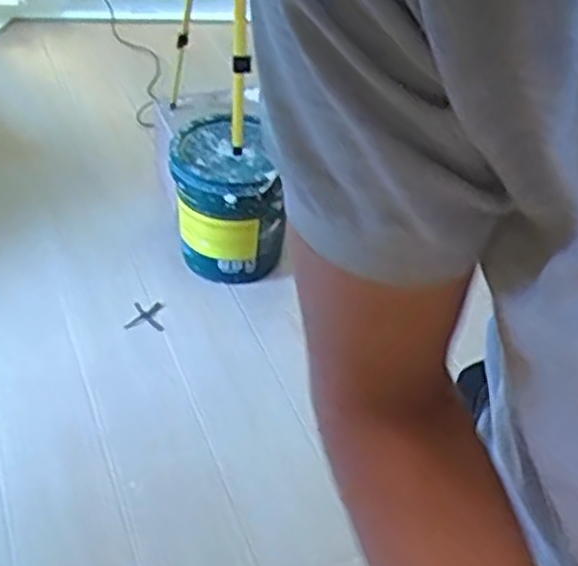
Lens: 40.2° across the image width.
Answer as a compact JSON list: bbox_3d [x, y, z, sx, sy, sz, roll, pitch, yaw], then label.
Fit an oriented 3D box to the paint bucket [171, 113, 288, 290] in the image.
[{"bbox_3d":[-0.136,-0.172,1.764,0.244,0.317,0.225,-5,42,-11],"label":"paint bucket"}]

